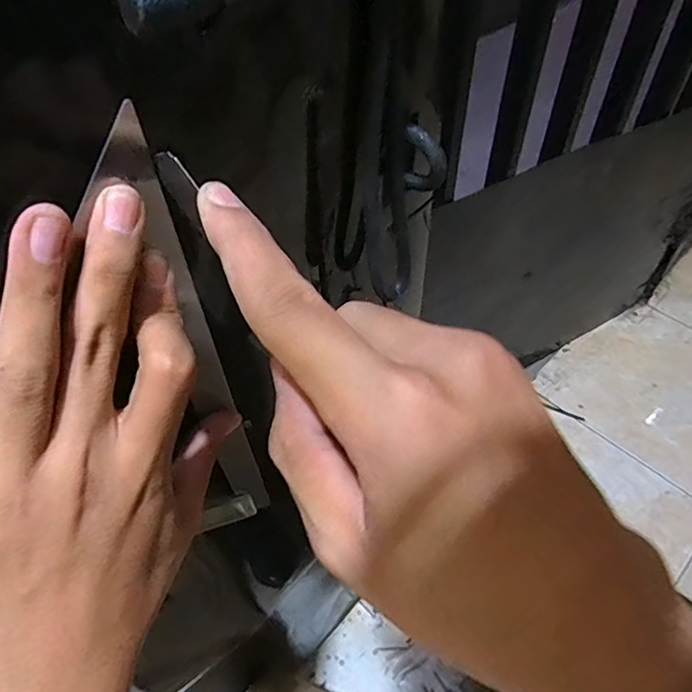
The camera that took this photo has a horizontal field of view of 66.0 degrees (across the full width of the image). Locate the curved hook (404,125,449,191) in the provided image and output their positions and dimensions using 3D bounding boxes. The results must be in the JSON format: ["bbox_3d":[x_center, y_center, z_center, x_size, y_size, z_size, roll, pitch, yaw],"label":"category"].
[{"bbox_3d":[0.040,-0.093,0.271,0.023,0.032,0.005,20,54,17],"label":"curved hook"}]

